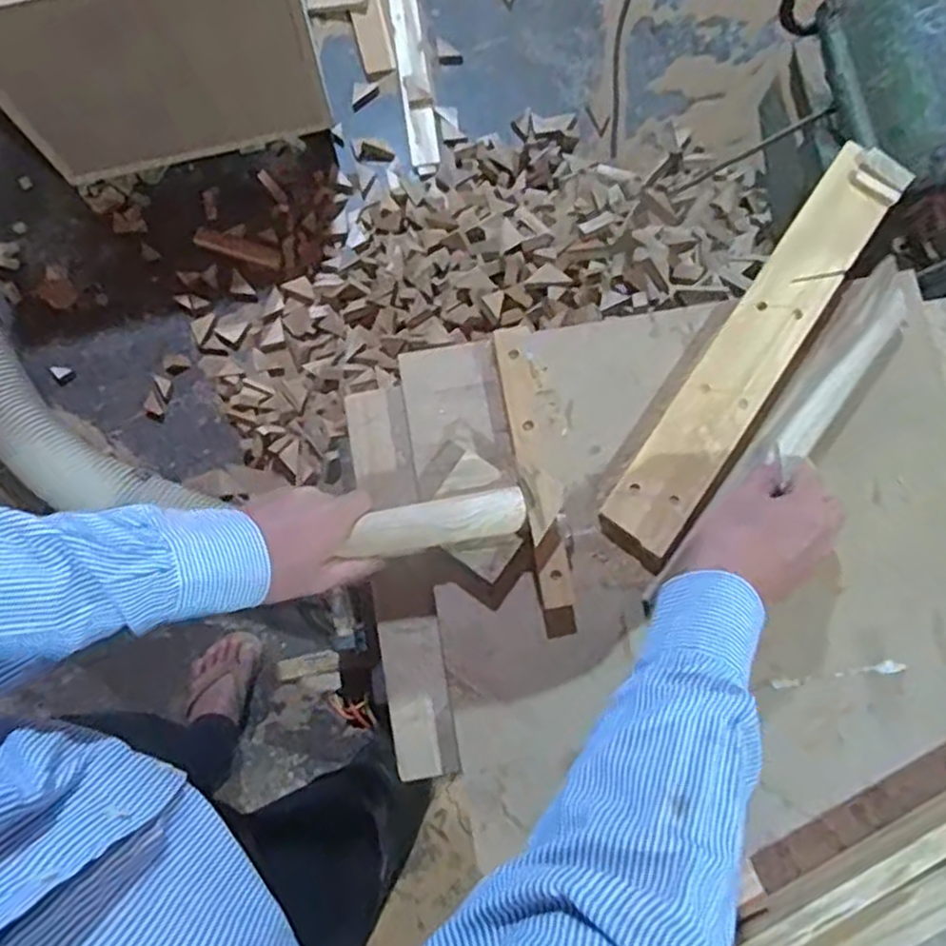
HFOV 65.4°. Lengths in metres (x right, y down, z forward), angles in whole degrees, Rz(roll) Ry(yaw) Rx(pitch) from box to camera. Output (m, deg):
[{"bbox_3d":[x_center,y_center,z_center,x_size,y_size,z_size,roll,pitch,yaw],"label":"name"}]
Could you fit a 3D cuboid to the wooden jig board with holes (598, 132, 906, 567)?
[{"bbox_3d":[0.251,-0.111,0.649,0.069,0.025,0.422,35,81,6],"label":"wooden jig board with holes"}]

